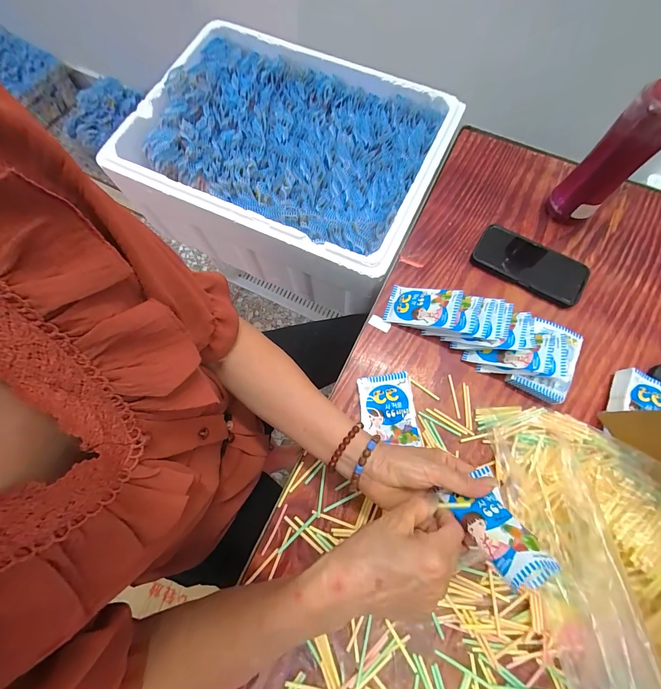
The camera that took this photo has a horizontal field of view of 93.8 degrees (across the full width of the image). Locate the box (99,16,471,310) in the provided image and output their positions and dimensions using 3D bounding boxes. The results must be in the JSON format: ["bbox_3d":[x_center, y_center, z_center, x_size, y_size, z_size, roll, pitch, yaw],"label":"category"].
[{"bbox_3d":[-0.081,-0.368,0.653,0.556,0.203,0.418,25,74,8],"label":"box"}]

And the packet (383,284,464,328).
[{"bbox_3d":[0.134,-0.058,0.456,0.102,0.009,0.063,10,68,31],"label":"packet"}]

